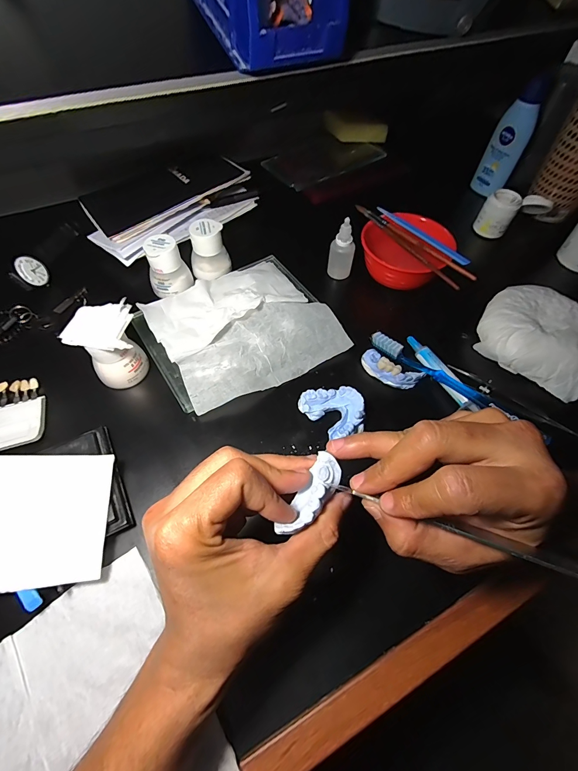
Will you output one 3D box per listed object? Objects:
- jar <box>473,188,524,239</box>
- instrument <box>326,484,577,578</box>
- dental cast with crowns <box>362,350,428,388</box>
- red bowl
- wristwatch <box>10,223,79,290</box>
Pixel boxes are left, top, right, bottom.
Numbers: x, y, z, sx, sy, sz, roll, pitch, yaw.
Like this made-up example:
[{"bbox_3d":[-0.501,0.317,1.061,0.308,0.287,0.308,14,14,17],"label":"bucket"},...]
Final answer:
[{"bbox_3d":[0.298,-0.246,0.475,0.042,0.051,0.048,-18,62,-13],"label":"jar"},{"bbox_3d":[0.087,0.076,0.180,0.136,0.009,0.007,15,59,19],"label":"instrument"},{"bbox_3d":[0.107,-0.016,0.352,0.063,0.022,0.020,28,62,13],"label":"dental cast with crowns"},{"bbox_3d":[0.141,-0.166,0.420,0.103,0.049,0.093,26,62,13],"label":"red bowl"},{"bbox_3d":[-0.308,-0.170,0.424,0.029,0.031,0.123,2,59,-2],"label":"wristwatch"}]

